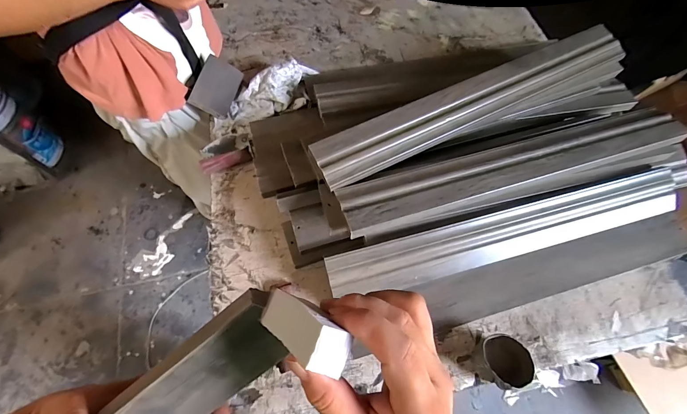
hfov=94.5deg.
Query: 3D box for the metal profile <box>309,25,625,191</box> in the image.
[{"bbox_3d":[0.222,-0.176,0.518,0.573,0.033,0.086,-23,67,-12],"label":"metal profile"}]

